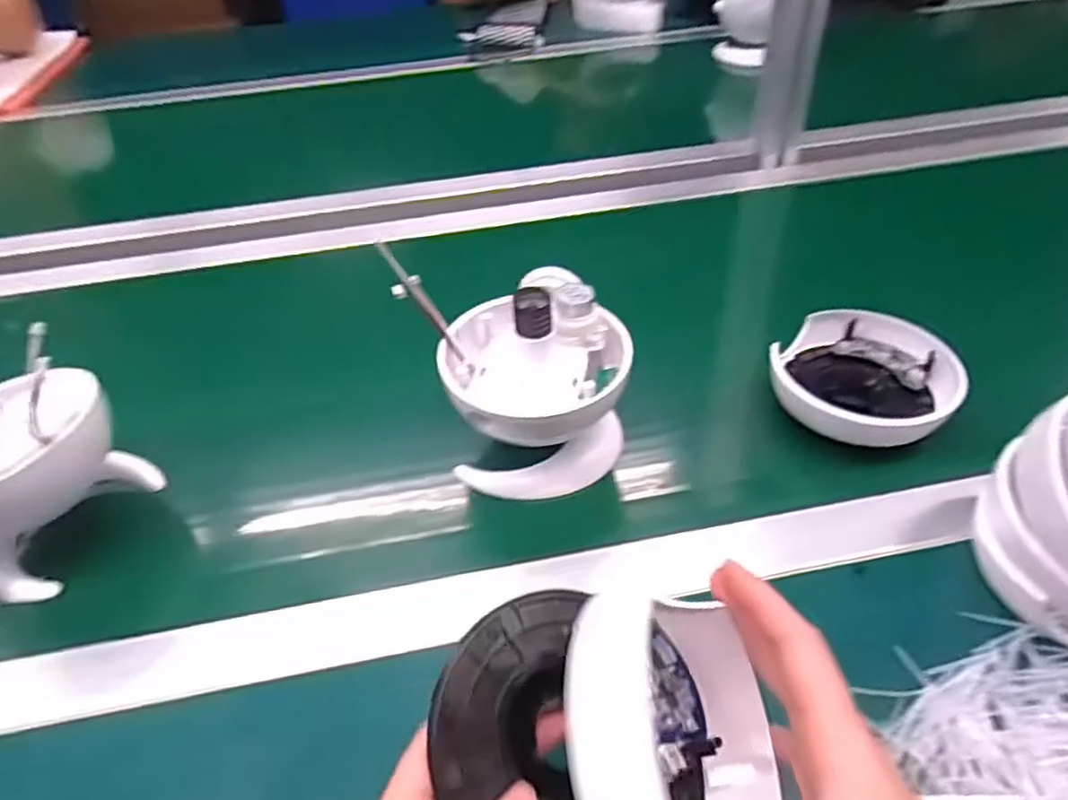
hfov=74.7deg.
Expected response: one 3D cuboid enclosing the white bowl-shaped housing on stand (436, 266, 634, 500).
[{"bbox_3d":[0.002,-0.014,0.454,0.117,0.114,0.110,-4,41,-2],"label":"white bowl-shaped housing on stand"}]

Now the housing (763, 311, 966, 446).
[{"bbox_3d":[0.220,-0.010,0.477,0.113,0.047,0.112,-1,41,1],"label":"housing"}]

